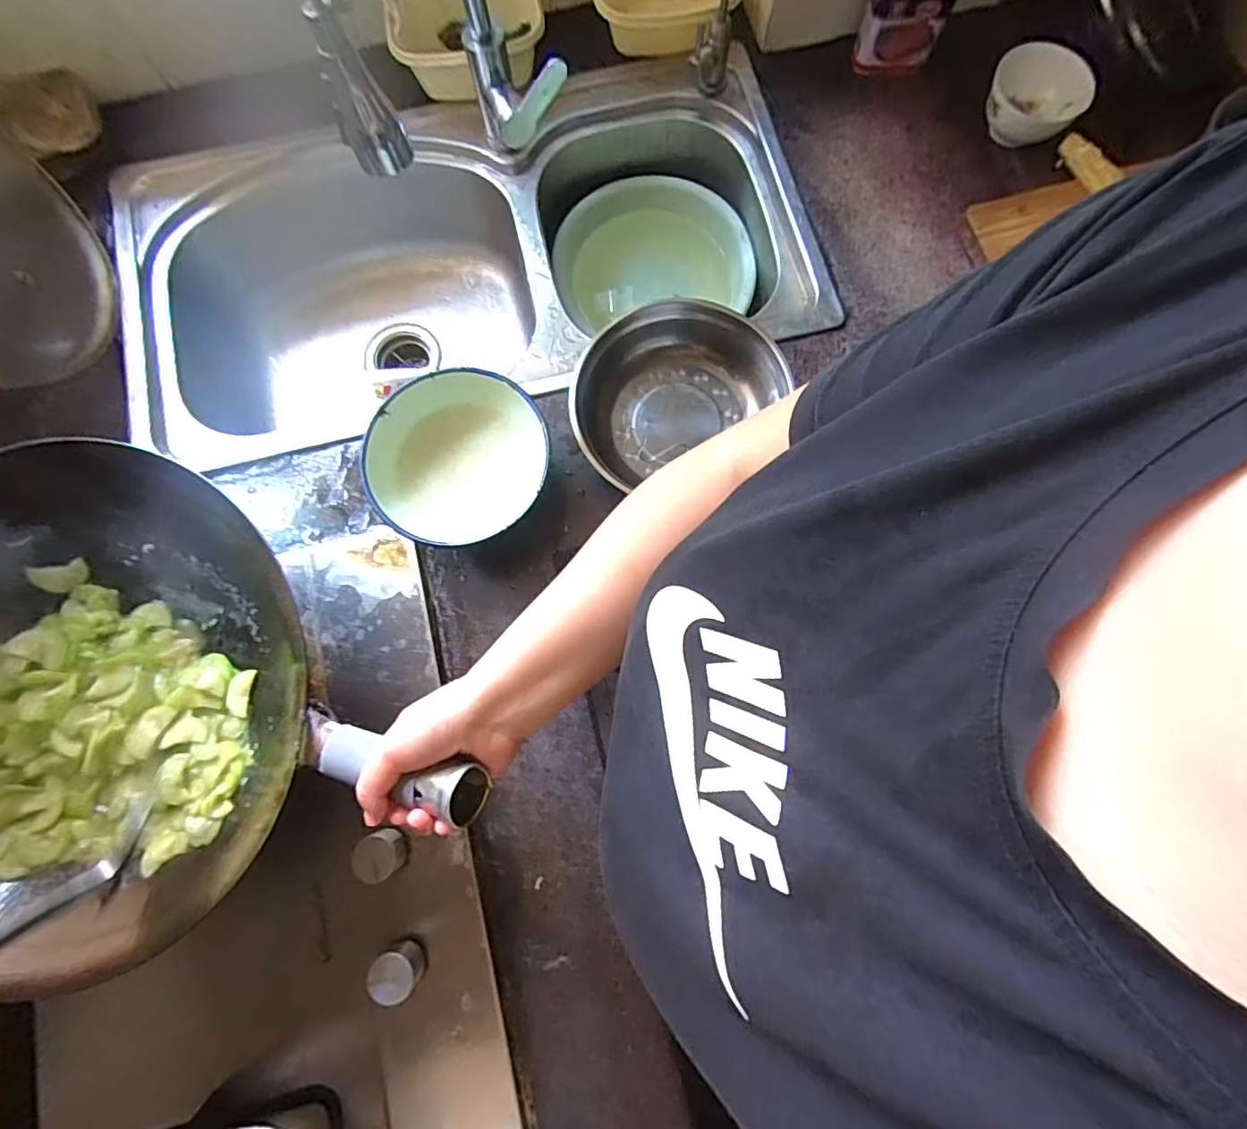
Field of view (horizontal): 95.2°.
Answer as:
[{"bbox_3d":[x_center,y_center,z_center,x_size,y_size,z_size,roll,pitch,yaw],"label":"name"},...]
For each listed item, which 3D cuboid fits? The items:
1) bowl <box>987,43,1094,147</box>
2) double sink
[{"bbox_3d":[0.502,-0.569,0.699,0.111,0.051,0.103,0,78,0],"label":"bowl"},{"bbox_3d":[-0.192,-0.359,0.781,0.816,0.216,0.422,-14,78,-3],"label":"double sink"}]

